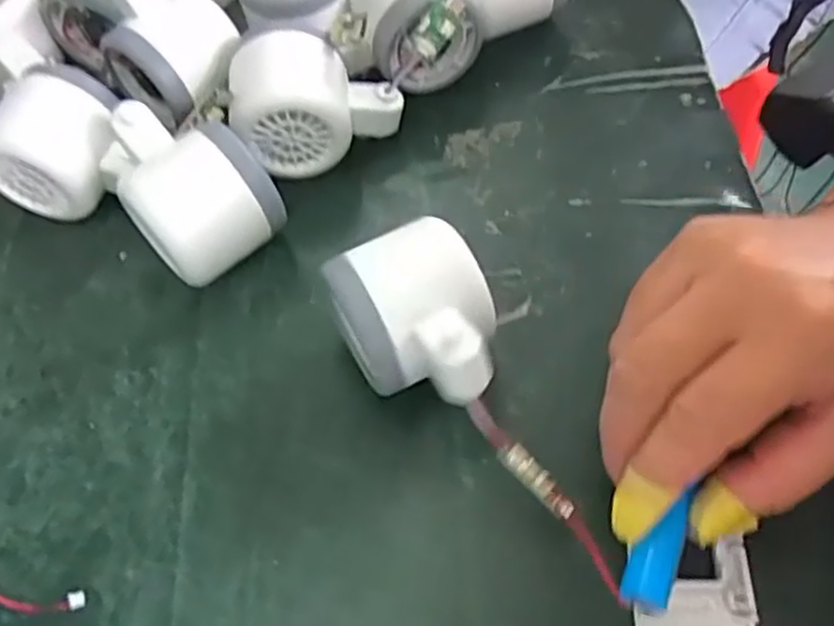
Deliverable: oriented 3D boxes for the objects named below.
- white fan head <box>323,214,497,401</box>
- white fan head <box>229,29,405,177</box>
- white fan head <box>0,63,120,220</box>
[{"bbox_3d":[0.001,0.007,0.286,0.056,0.062,0.077,-22,60,-9],"label":"white fan head"},{"bbox_3d":[-0.047,-0.104,0.357,0.077,0.061,0.054,-2,59,3],"label":"white fan head"},{"bbox_3d":[-0.171,-0.081,0.355,0.050,0.058,0.055,12,61,12],"label":"white fan head"}]

